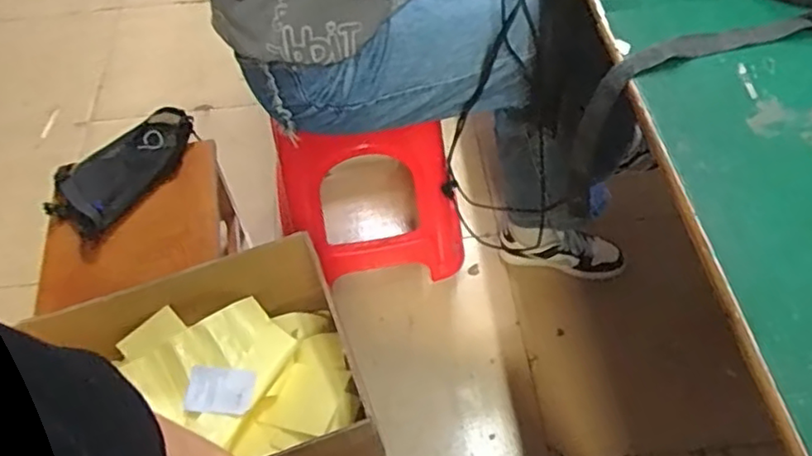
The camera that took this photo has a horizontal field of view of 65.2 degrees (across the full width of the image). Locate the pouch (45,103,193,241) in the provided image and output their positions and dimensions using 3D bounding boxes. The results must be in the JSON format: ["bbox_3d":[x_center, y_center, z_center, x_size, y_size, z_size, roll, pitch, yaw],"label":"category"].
[{"bbox_3d":[-0.514,-0.116,1.162,0.163,0.037,0.293,34,63,25],"label":"pouch"}]

